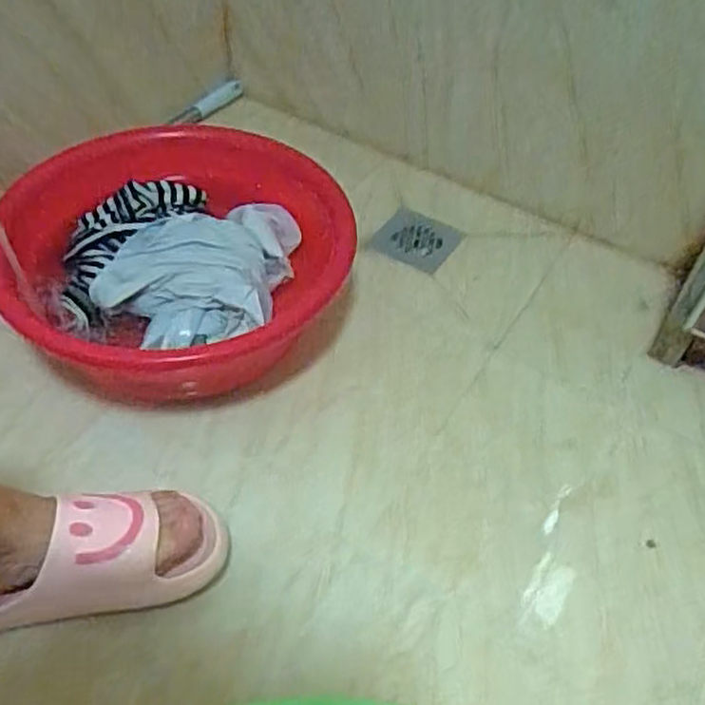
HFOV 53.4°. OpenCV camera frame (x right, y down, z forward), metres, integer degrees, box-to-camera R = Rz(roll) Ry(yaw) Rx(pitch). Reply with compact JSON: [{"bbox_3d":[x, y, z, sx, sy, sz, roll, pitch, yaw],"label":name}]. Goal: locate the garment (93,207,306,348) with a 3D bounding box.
[{"bbox_3d":[-0.169,-0.094,0.762,0.191,0.043,0.216,7,50,2],"label":"garment"}]

